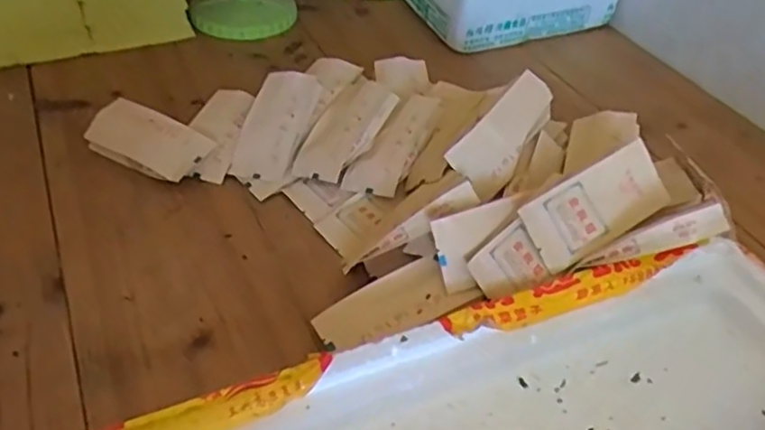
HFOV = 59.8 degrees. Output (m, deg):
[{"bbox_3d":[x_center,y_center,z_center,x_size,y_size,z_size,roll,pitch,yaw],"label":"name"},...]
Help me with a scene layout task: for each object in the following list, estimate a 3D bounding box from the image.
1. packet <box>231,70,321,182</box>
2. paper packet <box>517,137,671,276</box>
[{"bbox_3d":[-0.096,-0.083,0.600,0.057,0.008,0.115,11,66,12],"label":"packet"},{"bbox_3d":[0.153,-0.007,0.472,0.110,0.006,0.052,-30,86,-13],"label":"paper packet"}]

